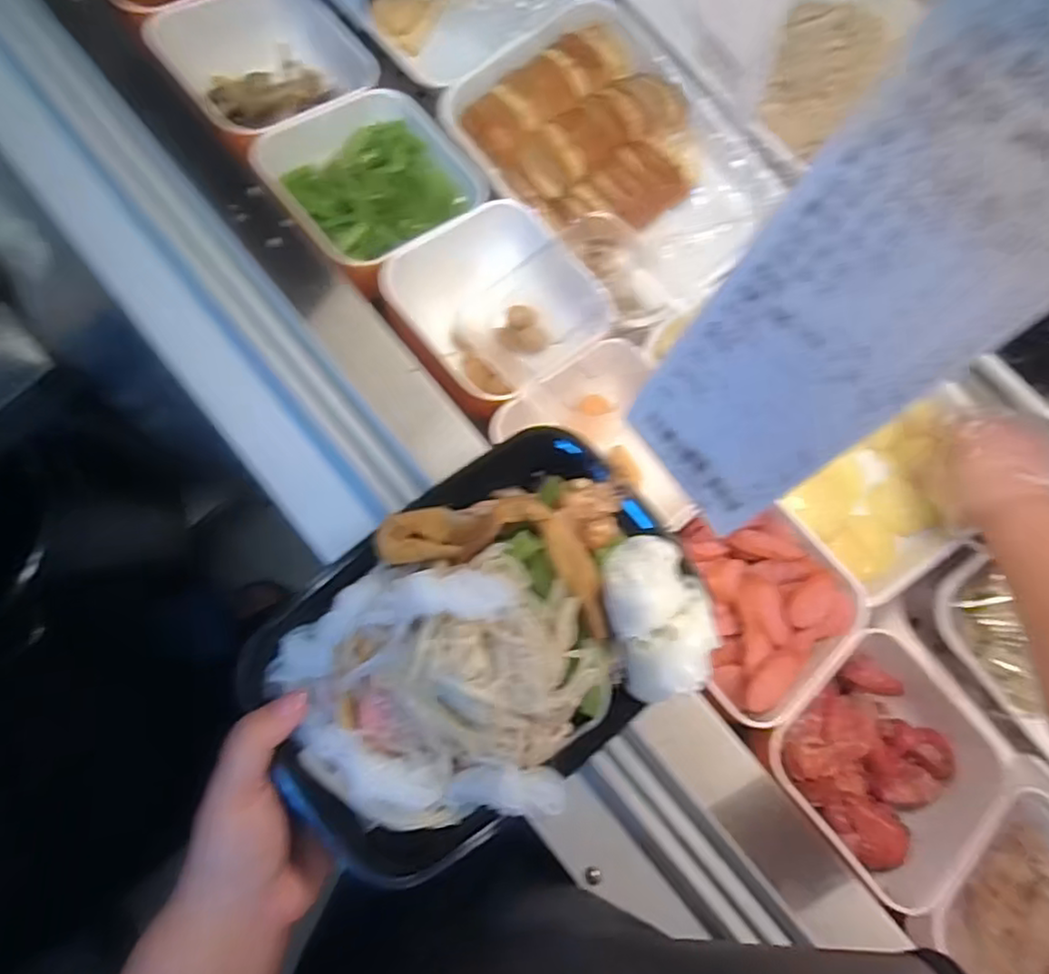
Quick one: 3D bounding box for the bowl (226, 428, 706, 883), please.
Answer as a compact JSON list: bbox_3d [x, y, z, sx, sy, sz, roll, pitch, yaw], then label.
[{"bbox_3d":[-0.021,0.071,0.304,0.200,0.057,0.141,-38,81,-8],"label":"bowl"}]

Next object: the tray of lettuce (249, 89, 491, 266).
[{"bbox_3d":[-0.123,-0.261,0.572,0.148,0.075,0.145,-39,81,-8],"label":"tray of lettuce"}]

